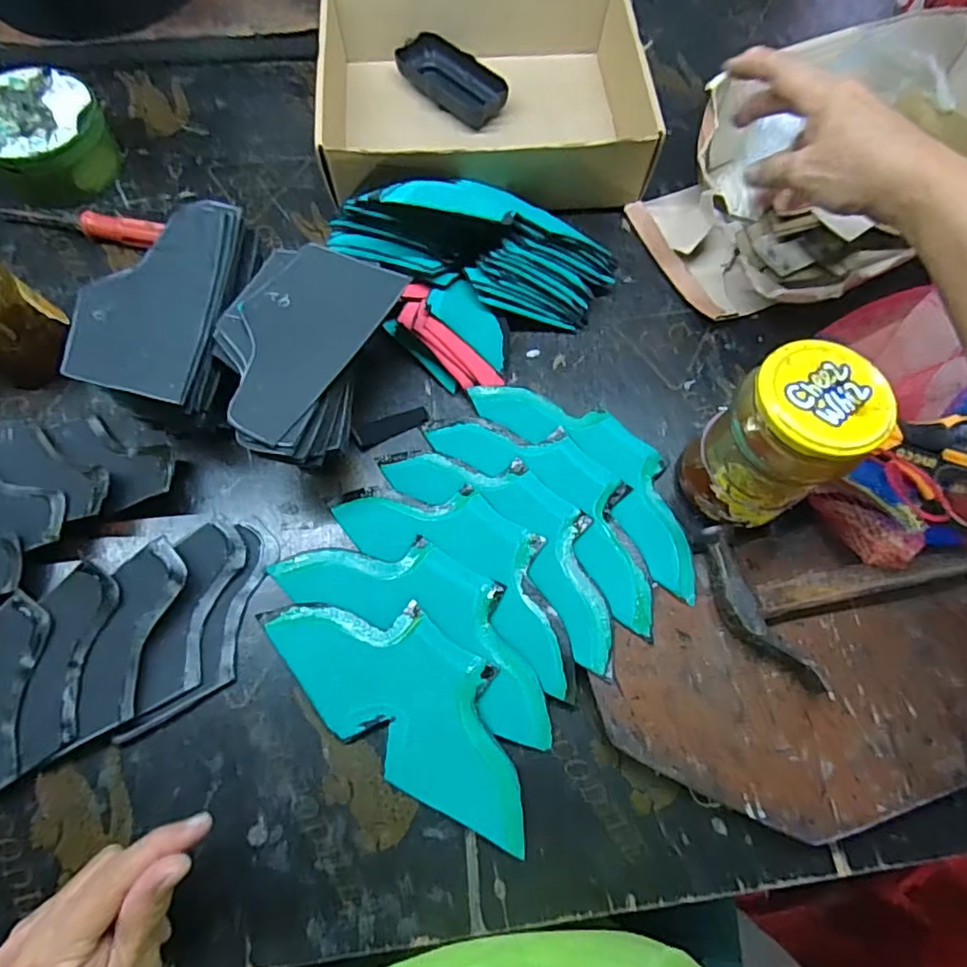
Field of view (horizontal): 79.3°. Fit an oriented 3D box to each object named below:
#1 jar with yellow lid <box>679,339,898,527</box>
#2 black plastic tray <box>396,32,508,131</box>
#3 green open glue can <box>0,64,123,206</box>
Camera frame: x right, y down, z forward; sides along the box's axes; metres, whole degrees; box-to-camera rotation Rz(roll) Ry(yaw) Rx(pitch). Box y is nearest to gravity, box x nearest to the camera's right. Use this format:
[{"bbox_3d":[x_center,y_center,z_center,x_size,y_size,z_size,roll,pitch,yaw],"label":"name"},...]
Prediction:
[{"bbox_3d":[0.182,-0.025,0.365,0.071,0.116,0.075,-33,75,-13],"label":"jar with yellow lid"},{"bbox_3d":[-0.029,-0.385,0.556,0.112,0.021,0.057,38,73,10],"label":"black plastic tray"},{"bbox_3d":[-0.371,-0.294,0.494,0.100,0.052,0.106,1,70,-3],"label":"green open glue can"}]

